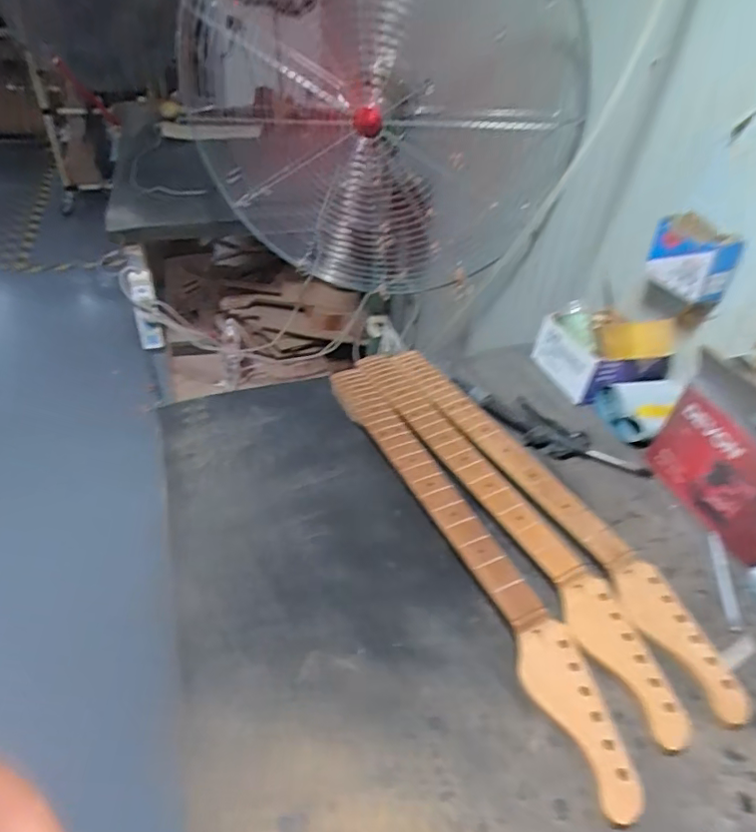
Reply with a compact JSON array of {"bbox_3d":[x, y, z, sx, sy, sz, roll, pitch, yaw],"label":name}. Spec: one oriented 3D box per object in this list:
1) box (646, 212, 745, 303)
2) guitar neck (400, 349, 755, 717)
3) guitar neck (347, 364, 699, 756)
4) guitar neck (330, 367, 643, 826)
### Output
[{"bbox_3d":[0.452,-0.229,0.800,0.056,0.091,0.110,-11,43,-17],"label":"box"},{"bbox_3d":[0.215,0.095,0.744,0.070,0.034,0.631,-18,46,-24],"label":"guitar neck"},{"bbox_3d":[0.151,0.108,0.730,0.070,0.034,0.632,-18,46,-24],"label":"guitar neck"},{"bbox_3d":[0.094,0.136,0.690,0.066,0.029,0.639,-16,45,-21],"label":"guitar neck"}]

